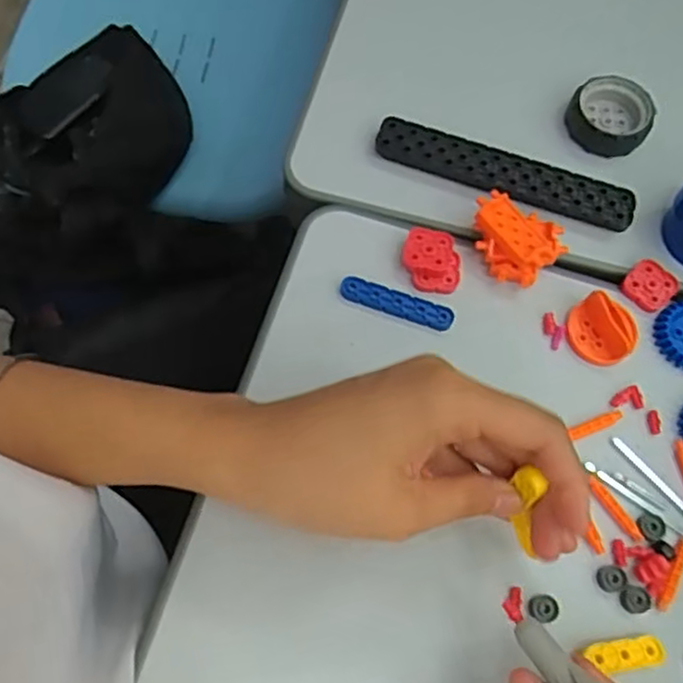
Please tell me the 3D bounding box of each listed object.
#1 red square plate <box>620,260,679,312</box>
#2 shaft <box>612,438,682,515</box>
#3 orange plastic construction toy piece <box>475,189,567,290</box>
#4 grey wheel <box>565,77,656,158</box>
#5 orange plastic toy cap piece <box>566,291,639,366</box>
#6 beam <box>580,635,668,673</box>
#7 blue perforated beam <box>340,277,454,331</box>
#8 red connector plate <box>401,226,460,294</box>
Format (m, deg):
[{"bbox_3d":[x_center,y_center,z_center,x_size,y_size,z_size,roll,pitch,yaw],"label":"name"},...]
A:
[{"bbox_3d":[0.172,-0.031,0.386,0.026,0.005,0.027,39,71,12],"label":"red square plate"},{"bbox_3d":[0.156,0.068,0.345,0.006,0.004,0.053,-37,74,-16],"label":"shaft"},{"bbox_3d":[0.095,-0.055,0.382,0.050,0.024,0.040,21,68,5],"label":"orange plastic construction toy piece"},{"bbox_3d":[0.162,-0.135,0.424,0.047,0.020,0.048,1,68,-3],"label":"grey wheel"},{"bbox_3d":[0.140,-0.007,0.372,0.035,0.011,0.036,1,68,-3],"label":"orange plastic toy cap piece"},{"bbox_3d":[0.126,0.139,0.309,0.036,0.004,0.013,-5,68,-5],"label":"beam"},{"bbox_3d":[0.029,-0.020,0.372,0.061,0.007,0.014,16,68,3],"label":"blue perforated beam"},{"bbox_3d":[0.049,-0.044,0.381,0.031,0.012,0.033,5,68,-1],"label":"red connector plate"}]

